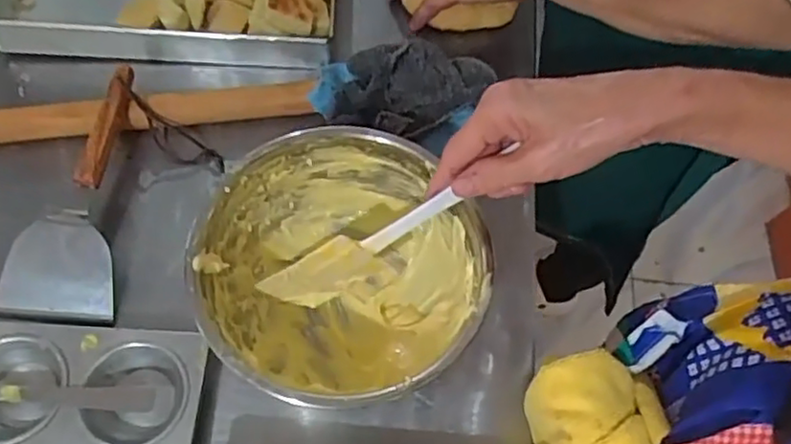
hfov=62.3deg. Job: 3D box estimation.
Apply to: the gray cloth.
[{"bbox_3d":[0.007,-0.119,0.566,0.156,0.070,0.095,12,63,4],"label":"gray cloth"}]

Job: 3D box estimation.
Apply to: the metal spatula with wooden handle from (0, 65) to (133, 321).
[{"bbox_3d":[-0.252,-0.029,0.528,0.087,0.042,0.213,5,63,1],"label":"metal spatula with wooden handle"}]

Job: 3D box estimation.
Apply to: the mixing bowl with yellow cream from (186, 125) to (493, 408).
[{"bbox_3d":[-0.036,0.040,0.462,0.183,0.094,0.185,1,63,-2],"label":"mixing bowl with yellow cream"}]

